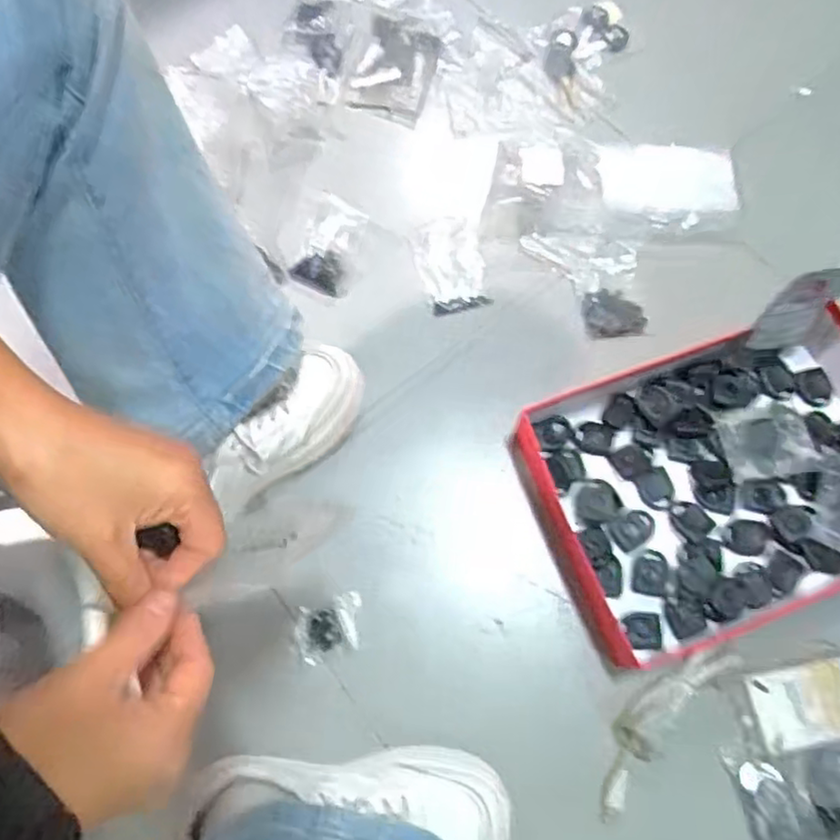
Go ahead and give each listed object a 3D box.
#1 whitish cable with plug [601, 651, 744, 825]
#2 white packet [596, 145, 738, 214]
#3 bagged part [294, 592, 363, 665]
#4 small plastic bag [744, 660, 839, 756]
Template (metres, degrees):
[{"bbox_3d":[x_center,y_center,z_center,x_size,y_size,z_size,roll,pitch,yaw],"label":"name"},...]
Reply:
[{"bbox_3d":[0.191,0.241,0.538,0.041,0.018,0.162,43,76,13],"label":"whitish cable with plug"},{"bbox_3d":[0.261,-0.256,0.713,0.145,0.019,0.081,7,71,3],"label":"white packet"},{"bbox_3d":[-0.077,0.179,0.579,0.060,0.014,0.045,-18,72,-6],"label":"bagged part"},{"bbox_3d":[0.321,0.234,0.551,0.089,0.006,0.058,-12,72,-4],"label":"small plastic bag"}]

